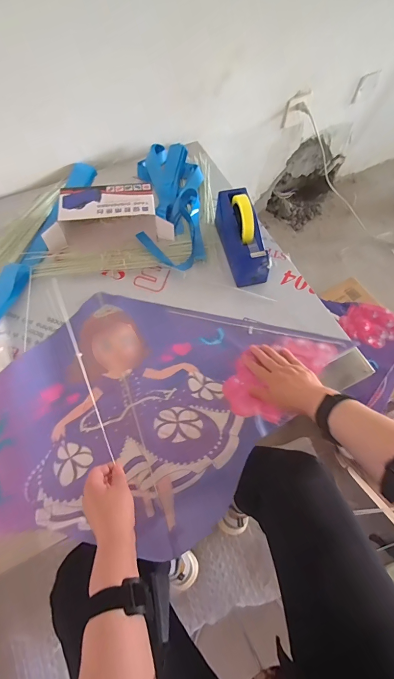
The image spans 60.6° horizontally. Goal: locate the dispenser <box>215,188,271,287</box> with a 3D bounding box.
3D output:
[{"bbox_3d":[0.098,-0.232,0.736,0.067,0.122,0.201,-14,67,-9],"label":"dispenser"}]

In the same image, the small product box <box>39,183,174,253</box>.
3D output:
[{"bbox_3d":[-0.204,-0.272,0.782,0.273,0.093,0.142,-9,66,-7],"label":"small product box"}]

